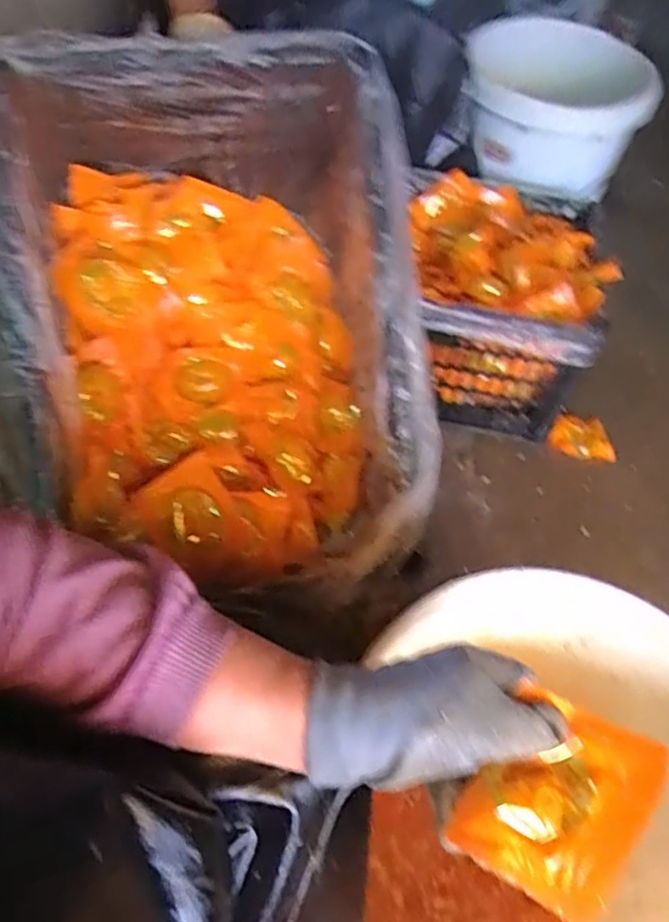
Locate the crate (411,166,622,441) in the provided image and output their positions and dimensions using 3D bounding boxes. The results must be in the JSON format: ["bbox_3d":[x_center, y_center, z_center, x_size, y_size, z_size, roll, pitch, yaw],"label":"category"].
[{"bbox_3d":[0.250,-0.244,1.006,0.308,0.254,0.344,2,57,-1],"label":"crate"}]

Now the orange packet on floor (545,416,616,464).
[{"bbox_3d":[0.398,-0.035,1.009,0.105,0.022,0.085,5,57,1],"label":"orange packet on floor"}]

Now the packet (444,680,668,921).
[{"bbox_3d":[0.116,0.174,0.324,0.078,0.015,0.094,28,71,24],"label":"packet"}]

